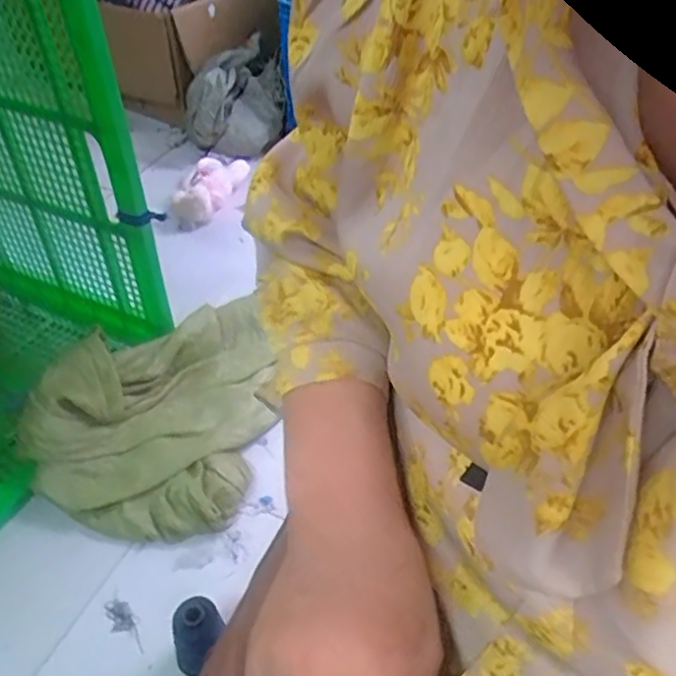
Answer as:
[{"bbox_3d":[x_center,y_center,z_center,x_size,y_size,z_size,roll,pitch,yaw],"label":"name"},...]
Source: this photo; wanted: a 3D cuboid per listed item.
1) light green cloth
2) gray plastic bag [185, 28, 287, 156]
[{"bbox_3d":[-0.247,0.086,1.009,0.325,0.122,0.453,18,47,17],"label":"light green cloth"},{"bbox_3d":[-0.253,-0.586,1.564,0.244,0.194,0.238,-5,45,-6],"label":"gray plastic bag"}]

